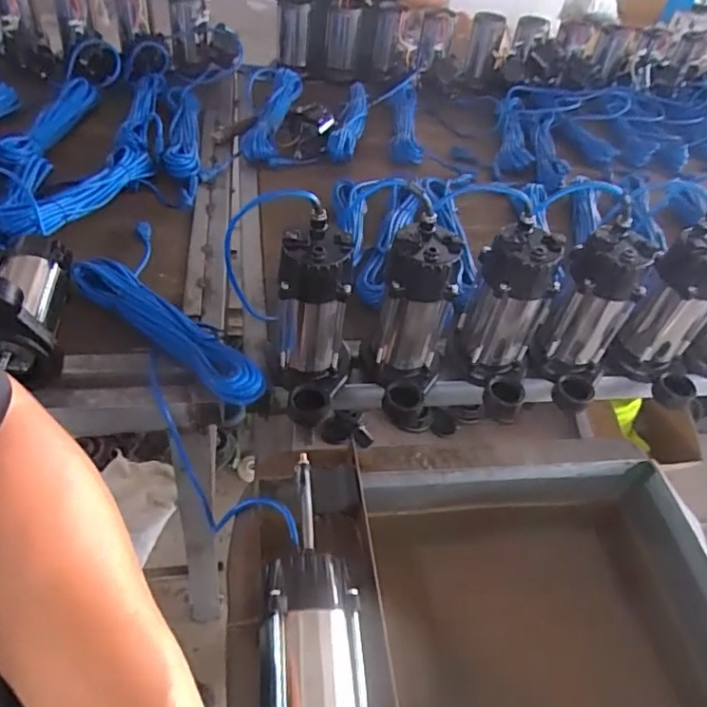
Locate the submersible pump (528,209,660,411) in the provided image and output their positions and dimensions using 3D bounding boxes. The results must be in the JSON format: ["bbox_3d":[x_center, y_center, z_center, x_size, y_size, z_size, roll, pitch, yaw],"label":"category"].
[{"bbox_3d":[0.333,-0.047,0.824,0.110,0.235,0.124,27,48,16],"label":"submersible pump"}]

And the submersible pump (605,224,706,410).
[{"bbox_3d":[0.465,-0.048,0.831,0.120,0.227,0.117,17,46,8],"label":"submersible pump"}]

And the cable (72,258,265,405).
[{"bbox_3d":[-0.263,-0.040,0.838,0.348,0.064,0.073,32,49,20],"label":"cable"}]

